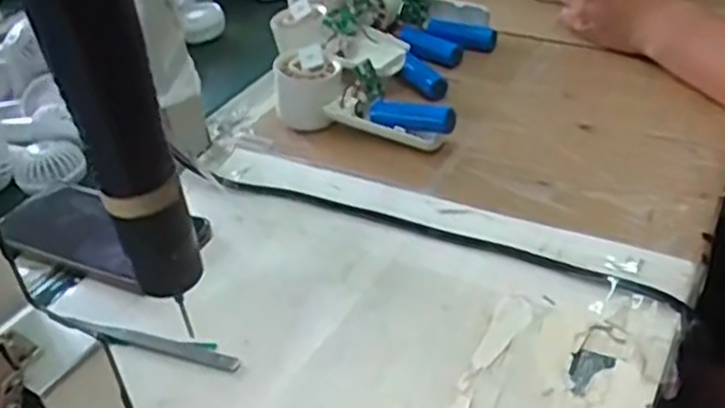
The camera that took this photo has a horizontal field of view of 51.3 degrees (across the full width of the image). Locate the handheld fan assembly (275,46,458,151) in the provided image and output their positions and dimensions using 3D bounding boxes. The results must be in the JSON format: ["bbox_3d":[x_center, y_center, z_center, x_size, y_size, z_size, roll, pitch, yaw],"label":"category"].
[{"bbox_3d":[0.002,-0.088,0.639,0.161,0.063,0.043,12,40,22],"label":"handheld fan assembly"}]

